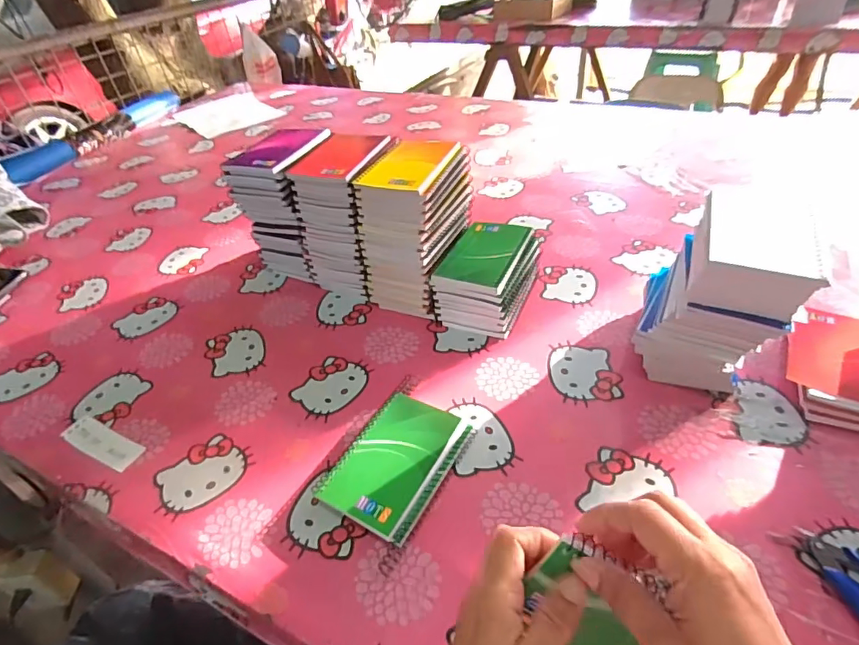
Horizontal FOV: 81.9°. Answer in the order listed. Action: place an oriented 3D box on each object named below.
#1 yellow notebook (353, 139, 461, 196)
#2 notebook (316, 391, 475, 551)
[{"bbox_3d":[-0.025,-0.190,0.588,0.095,0.008,0.134,10,43,19],"label":"yellow notebook"},{"bbox_3d":[-0.029,0.127,0.457,0.093,0.013,0.129,22,51,24],"label":"notebook"}]

